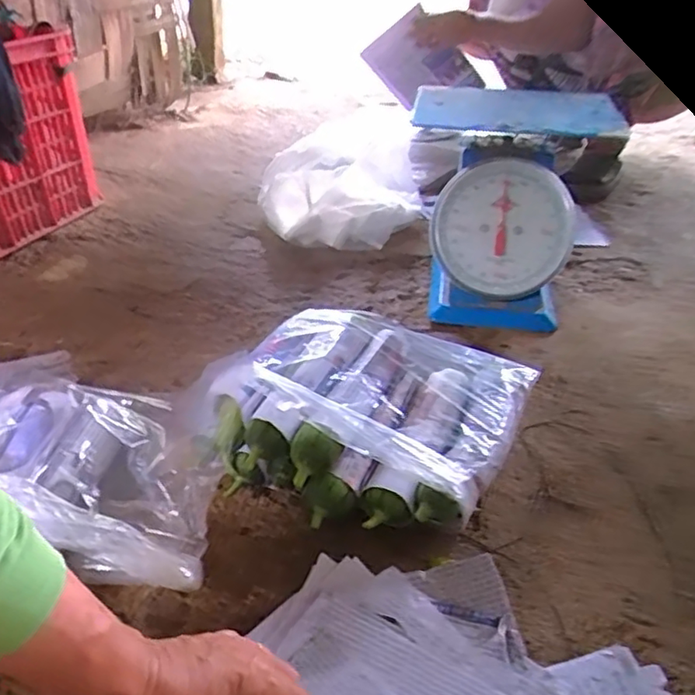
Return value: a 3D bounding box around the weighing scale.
[{"bbox_3d":[0.238,-0.224,0.971,0.284,0.282,0.297,7,37,11],"label":"weighing scale"}]

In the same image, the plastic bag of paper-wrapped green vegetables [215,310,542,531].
[{"bbox_3d":[0.030,0.067,0.712,0.309,0.122,0.273,12,38,19],"label":"plastic bag of paper-wrapped green vegetables"}]

